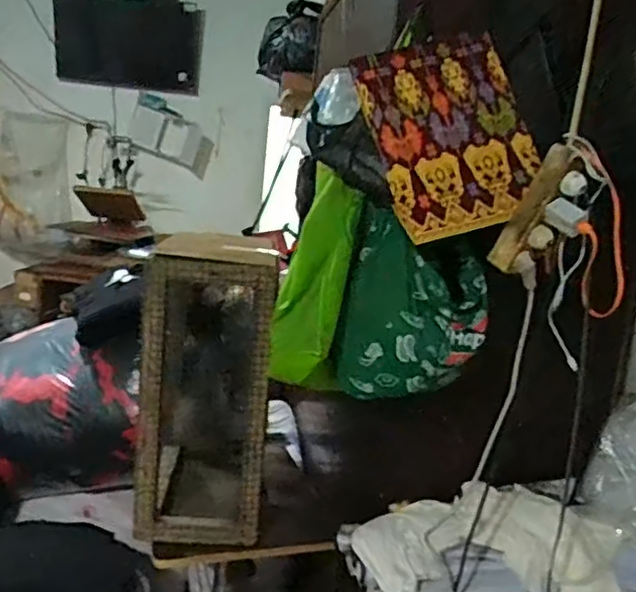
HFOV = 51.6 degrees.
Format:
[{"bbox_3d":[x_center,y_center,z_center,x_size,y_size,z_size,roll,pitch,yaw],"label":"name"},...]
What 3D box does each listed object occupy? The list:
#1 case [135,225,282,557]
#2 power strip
[{"bbox_3d":[-0.227,0.212,1.395,0.245,0.612,0.344,6,10,-5],"label":"case"},{"bbox_3d":[0.338,-0.118,0.984,0.086,0.199,0.054,36,24,18],"label":"power strip"}]

